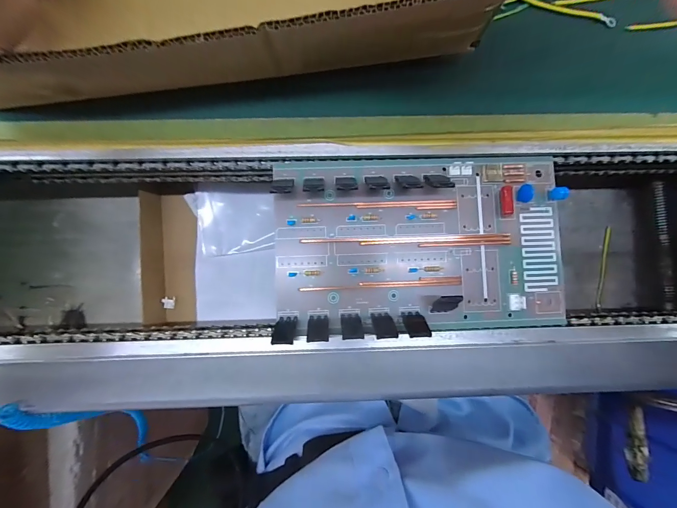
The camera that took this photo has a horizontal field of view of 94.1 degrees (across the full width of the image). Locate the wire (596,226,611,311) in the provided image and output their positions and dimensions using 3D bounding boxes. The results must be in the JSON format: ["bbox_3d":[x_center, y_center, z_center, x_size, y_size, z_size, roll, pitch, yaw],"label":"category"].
[{"bbox_3d":[0.293,0.015,0.350,0.006,0.007,0.093,10,86,-1],"label":"wire"}]

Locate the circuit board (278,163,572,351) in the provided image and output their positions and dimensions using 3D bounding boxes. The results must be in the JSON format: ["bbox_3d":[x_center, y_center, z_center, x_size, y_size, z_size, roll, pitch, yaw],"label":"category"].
[{"bbox_3d":[0.063,-0.008,0.235,0.218,0.026,0.133,-2,86,-2],"label":"circuit board"}]

